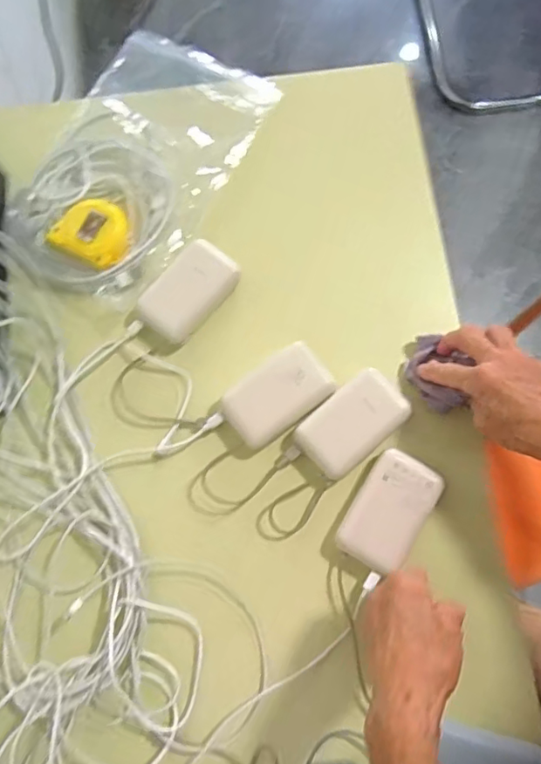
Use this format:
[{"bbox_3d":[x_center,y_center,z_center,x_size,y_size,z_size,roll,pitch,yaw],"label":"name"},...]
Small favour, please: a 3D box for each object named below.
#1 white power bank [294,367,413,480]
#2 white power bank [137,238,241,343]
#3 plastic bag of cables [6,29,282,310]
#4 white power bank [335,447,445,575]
[{"bbox_3d":[0.077,0.038,0.522,0.103,0.025,0.061,-40,79,-9],"label":"white power bank"},{"bbox_3d":[-0.082,-0.092,0.561,0.061,0.021,0.102,38,79,10],"label":"white power bank"},{"bbox_3d":[-0.148,-0.240,0.604,0.206,0.045,0.322,33,79,9],"label":"plastic bag of cables"},{"bbox_3d":[0.109,0.116,0.504,0.064,0.021,0.103,31,78,8],"label":"white power bank"}]

